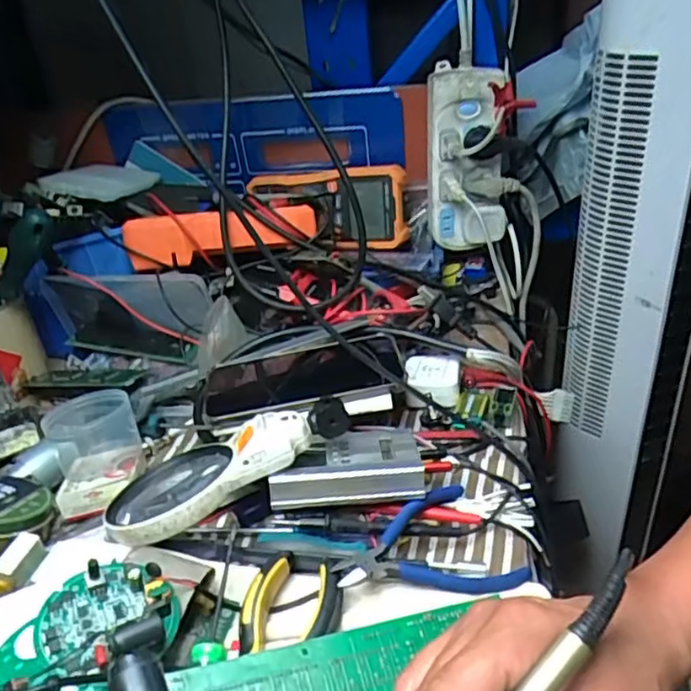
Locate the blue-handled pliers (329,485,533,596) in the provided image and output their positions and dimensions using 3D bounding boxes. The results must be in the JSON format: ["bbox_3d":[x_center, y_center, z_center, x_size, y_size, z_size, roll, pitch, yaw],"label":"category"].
[{"bbox_3d":[0.048,0.125,0.410,0.115,0.026,0.076,-14,33,-14],"label":"blue-handled pliers"}]

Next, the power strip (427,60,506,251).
[{"bbox_3d":[0.129,-0.199,0.698,0.080,0.181,0.060,0,32,8],"label":"power strip"}]

